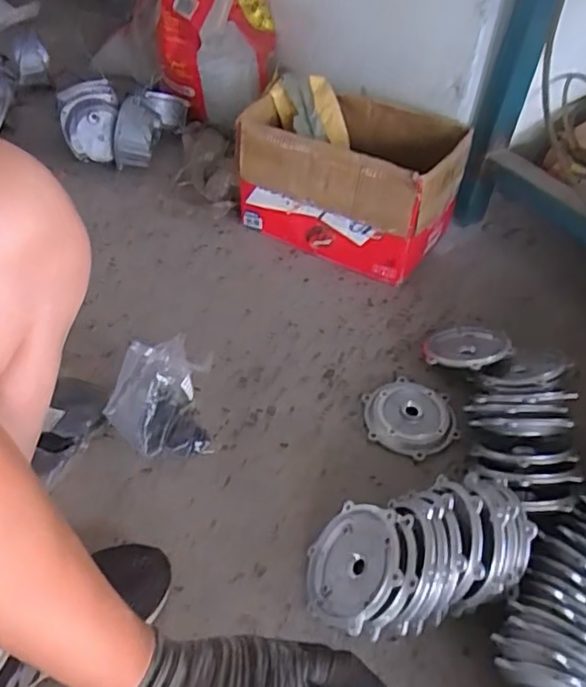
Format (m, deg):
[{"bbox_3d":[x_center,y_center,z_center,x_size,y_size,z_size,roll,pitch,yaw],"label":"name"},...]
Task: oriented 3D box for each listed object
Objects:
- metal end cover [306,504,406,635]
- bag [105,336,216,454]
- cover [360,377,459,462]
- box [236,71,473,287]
[{"bbox_3d":[0.063,0.238,0.662,0.016,0.120,0.128,37,32,-34],"label":"metal end cover"},{"bbox_3d":[-0.164,0.071,0.775,0.119,0.134,0.111,-6,46,-11],"label":"bag"},{"bbox_3d":[0.164,0.100,0.857,0.122,0.021,0.131,2,45,-3],"label":"cover"},{"bbox_3d":[0.097,-0.305,1.123,0.387,0.210,0.233,25,48,18],"label":"box"}]

